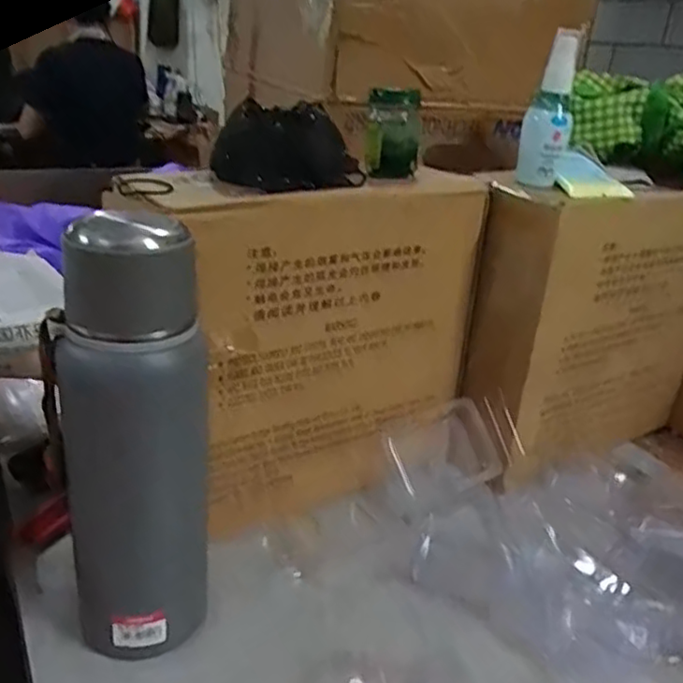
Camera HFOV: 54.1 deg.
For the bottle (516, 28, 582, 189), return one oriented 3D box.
[{"bbox_3d":[0.168,-0.184,0.540,0.036,0.118,0.029,12,24,15],"label":"bottle"}]

